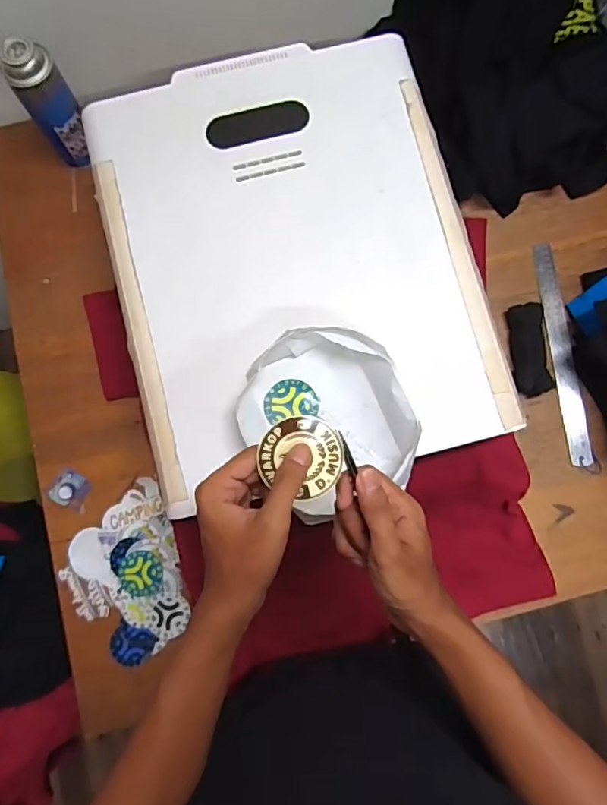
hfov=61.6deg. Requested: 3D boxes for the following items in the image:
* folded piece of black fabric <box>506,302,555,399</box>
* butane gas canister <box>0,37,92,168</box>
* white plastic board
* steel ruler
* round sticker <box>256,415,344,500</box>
[{"bbox_3d":[0.314,-0.075,0.709,0.044,0.031,0.128,-1,81,-1],"label":"folded piece of black fabric"},{"bbox_3d":[-0.339,-0.400,0.695,0.064,0.164,0.059,-31,83,-5],"label":"butane gas canister"},{"bbox_3d":[-0.012,-0.169,0.577,0.395,0.015,0.492,-14,82,-1],"label":"white plastic board"},{"bbox_3d":[0.368,-0.073,0.724,0.030,0.007,0.322,-8,80,14],"label":"steel ruler"},{"bbox_3d":[-0.001,0.042,0.395,0.062,0.004,0.063,0,94,-5],"label":"round sticker"}]

